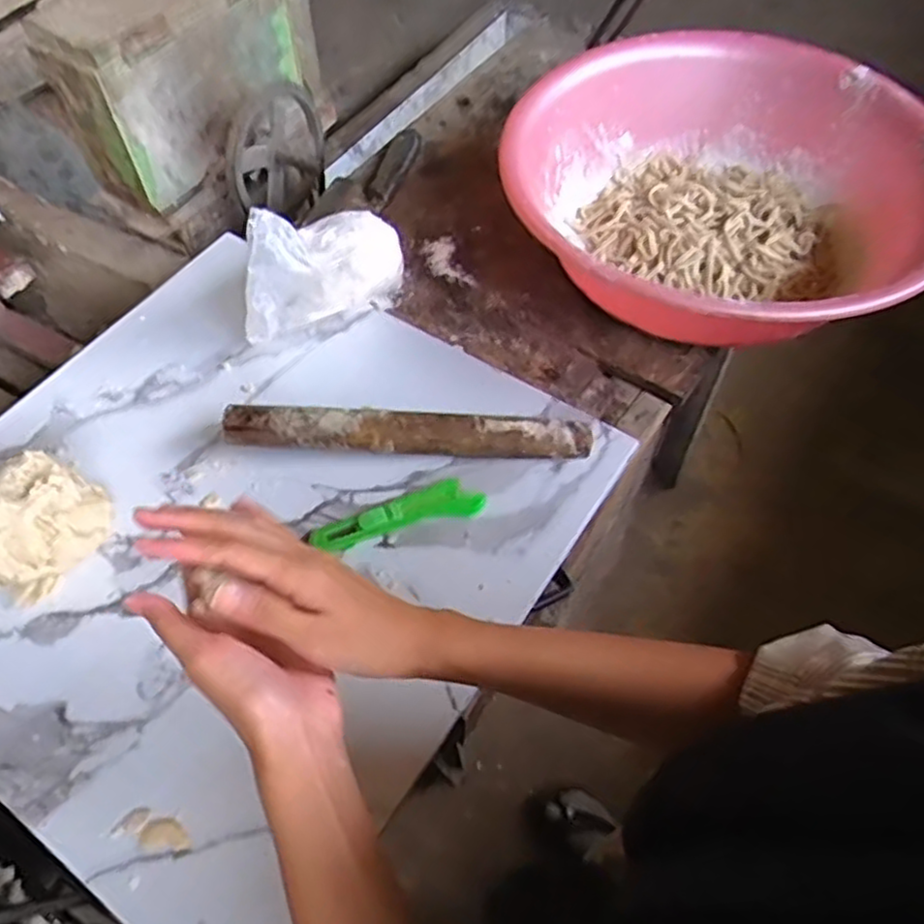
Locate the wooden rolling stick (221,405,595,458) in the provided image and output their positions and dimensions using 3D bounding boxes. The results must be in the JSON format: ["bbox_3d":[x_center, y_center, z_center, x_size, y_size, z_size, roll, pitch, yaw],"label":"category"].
[{"bbox_3d":[-0.044,-0.024,0.613,0.303,0.033,0.030,1,56,0],"label":"wooden rolling stick"}]

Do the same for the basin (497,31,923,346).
[{"bbox_3d":[0.246,-0.252,0.711,0.389,0.140,0.394,0,56,-1],"label":"basin"}]

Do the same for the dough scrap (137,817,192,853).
[{"bbox_3d":[-0.193,0.243,0.472,0.033,0.004,0.020,0,56,-1],"label":"dough scrap"}]

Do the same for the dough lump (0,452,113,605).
[{"bbox_3d":[-0.336,0.040,0.558,0.087,0.076,0.105,33,62,19],"label":"dough lump"}]

